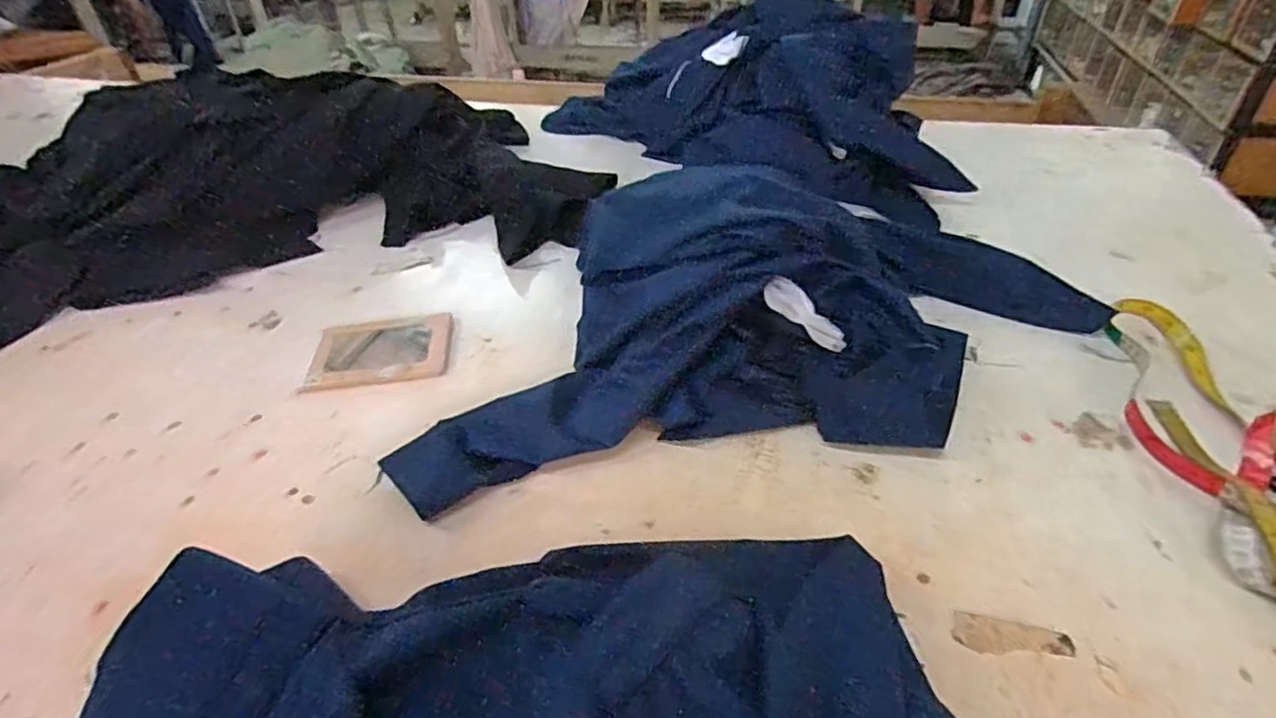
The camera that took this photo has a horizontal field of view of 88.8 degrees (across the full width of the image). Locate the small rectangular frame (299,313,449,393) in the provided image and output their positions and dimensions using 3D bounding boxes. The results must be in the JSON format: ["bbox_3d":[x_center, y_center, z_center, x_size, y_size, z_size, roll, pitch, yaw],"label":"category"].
[{"bbox_3d":[-0.249,-0.010,0.634,0.129,0.012,0.106,-7,39,-4],"label":"small rectangular frame"}]

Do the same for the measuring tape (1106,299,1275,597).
[{"bbox_3d":[0.489,0.054,0.487,0.198,0.033,0.352,4,39,8],"label":"measuring tape"}]

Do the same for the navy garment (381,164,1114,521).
[{"bbox_3d":[0.041,-0.055,0.571,0.496,0.138,0.328,-8,39,-6],"label":"navy garment"}]

